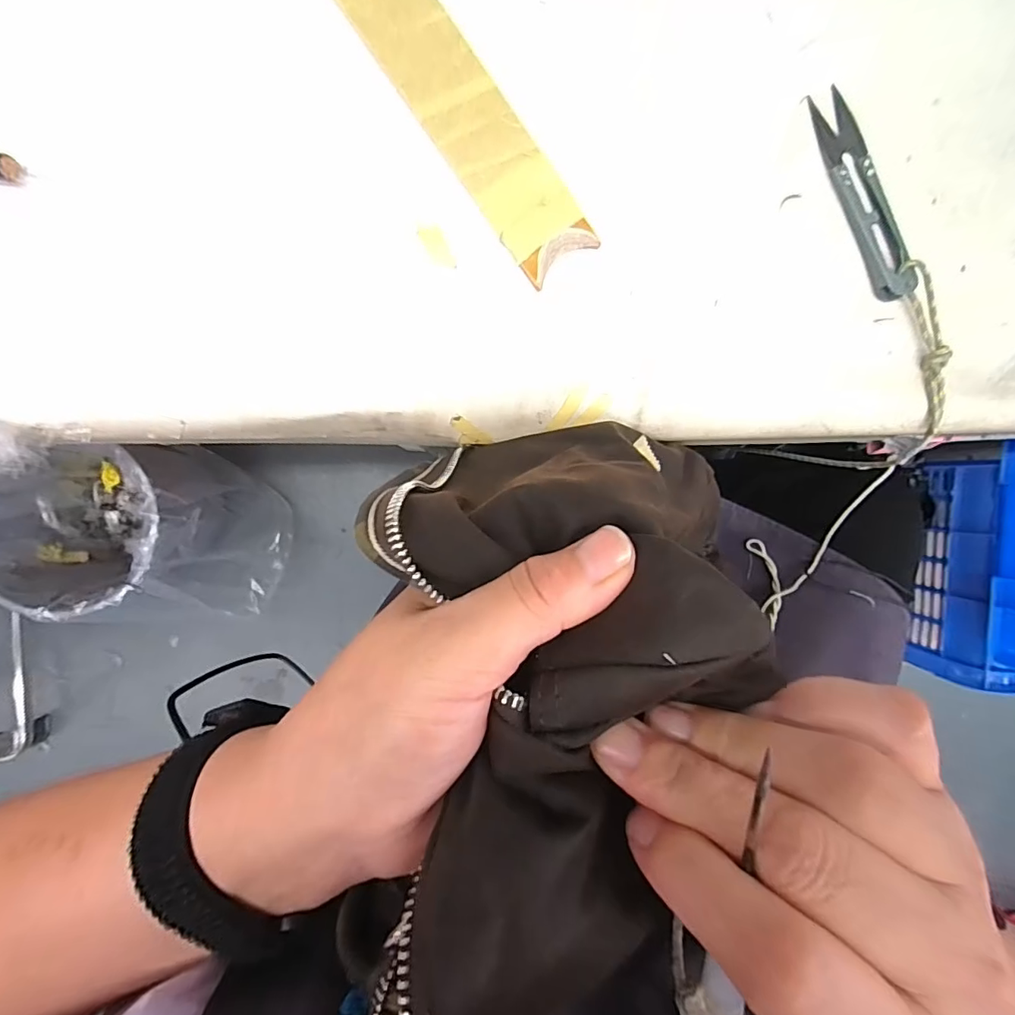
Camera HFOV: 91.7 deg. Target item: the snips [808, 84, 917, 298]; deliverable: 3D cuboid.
[{"bbox_3d":[0.175,-0.151,0.240,0.024,0.008,0.101,-25,96,-3],"label":"snips"}]

